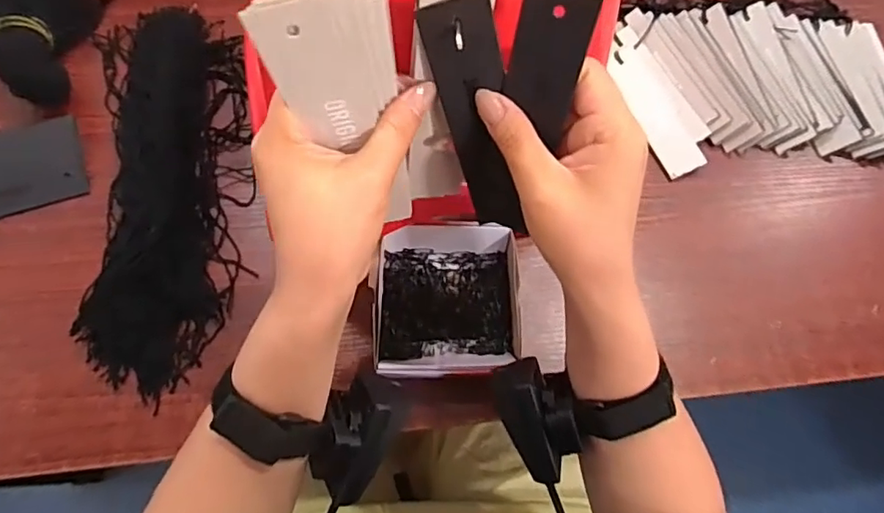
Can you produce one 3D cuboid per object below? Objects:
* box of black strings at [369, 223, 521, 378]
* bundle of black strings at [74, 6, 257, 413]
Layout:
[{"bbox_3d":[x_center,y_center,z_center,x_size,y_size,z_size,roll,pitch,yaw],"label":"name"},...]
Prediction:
[{"bbox_3d":[0.004,0.030,0.407,0.105,0.027,0.110,-3,70,-5],"label":"box of black strings"},{"bbox_3d":[-0.207,-0.059,0.423,0.115,0.024,0.305,-4,70,-6],"label":"bundle of black strings"}]

